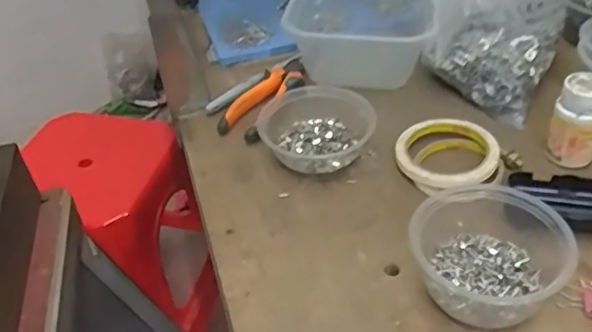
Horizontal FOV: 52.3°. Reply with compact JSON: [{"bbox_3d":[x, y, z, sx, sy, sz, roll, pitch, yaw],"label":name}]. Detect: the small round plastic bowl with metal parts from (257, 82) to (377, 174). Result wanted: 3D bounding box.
[{"bbox_3d":[0.022,-0.038,0.618,0.113,0.044,0.098,-4,41,4],"label":"small round plastic bowl with metal parts"}]

